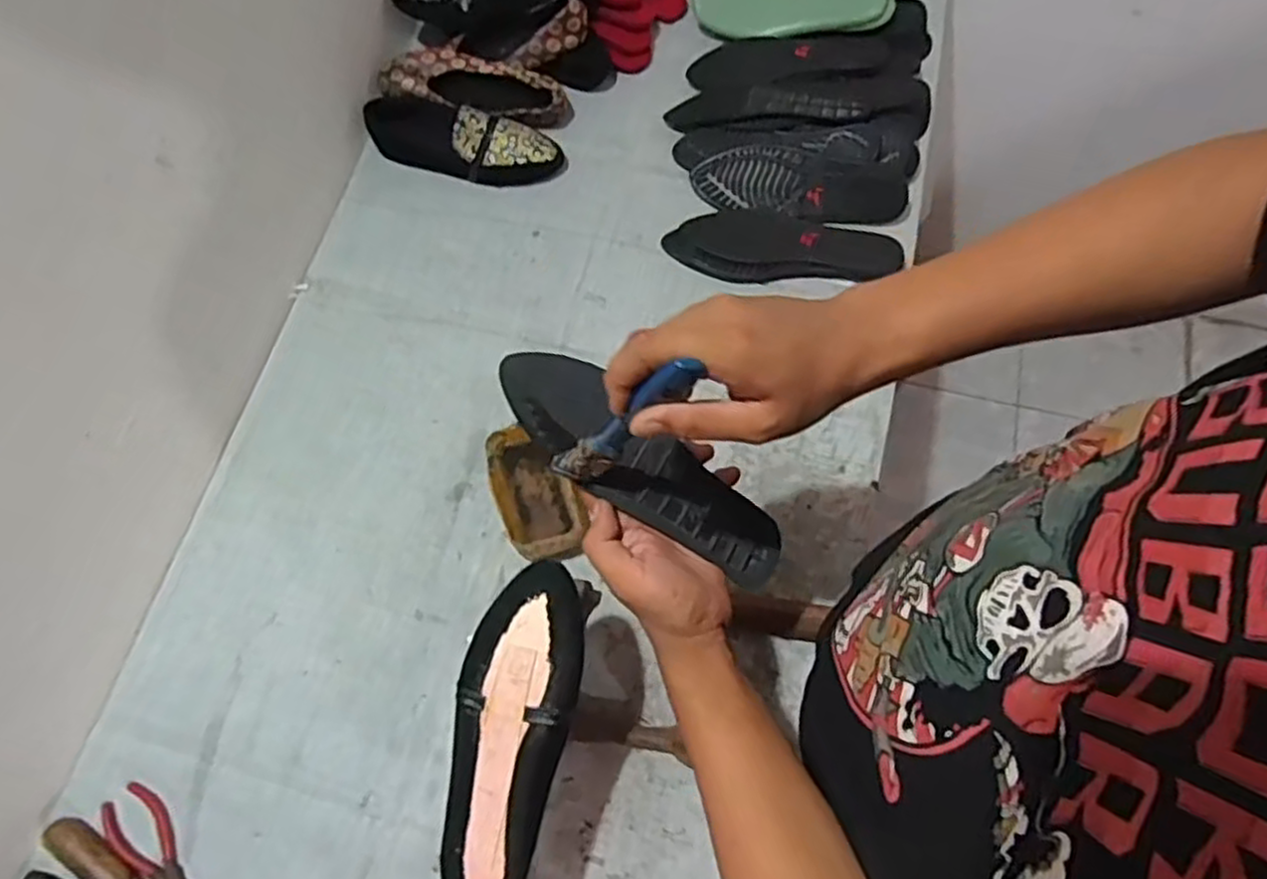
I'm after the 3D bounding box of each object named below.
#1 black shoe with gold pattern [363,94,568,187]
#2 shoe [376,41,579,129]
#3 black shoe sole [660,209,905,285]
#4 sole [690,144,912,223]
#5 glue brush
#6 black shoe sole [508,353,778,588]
[{"bbox_3d":[-0.206,-0.364,0.882,0.242,0.061,0.079,13,71,7],"label":"black shoe with gold pattern"},{"bbox_3d":[-0.196,-0.432,0.905,0.237,0.059,0.078,15,71,8],"label":"shoe"},{"bbox_3d":[0.167,-0.226,0.834,0.254,0.031,0.093,4,70,4],"label":"black shoe sole"},{"bbox_3d":[0.191,-0.296,0.853,0.241,0.022,0.077,8,91,9],"label":"sole"},{"bbox_3d":[-0.009,-0.007,0.415,0.031,0.161,0.019,8,68,-19],"label":"glue brush"},{"bbox_3d":[0.011,0.023,0.513,0.241,0.029,0.067,37,74,-11],"label":"black shoe sole"}]

